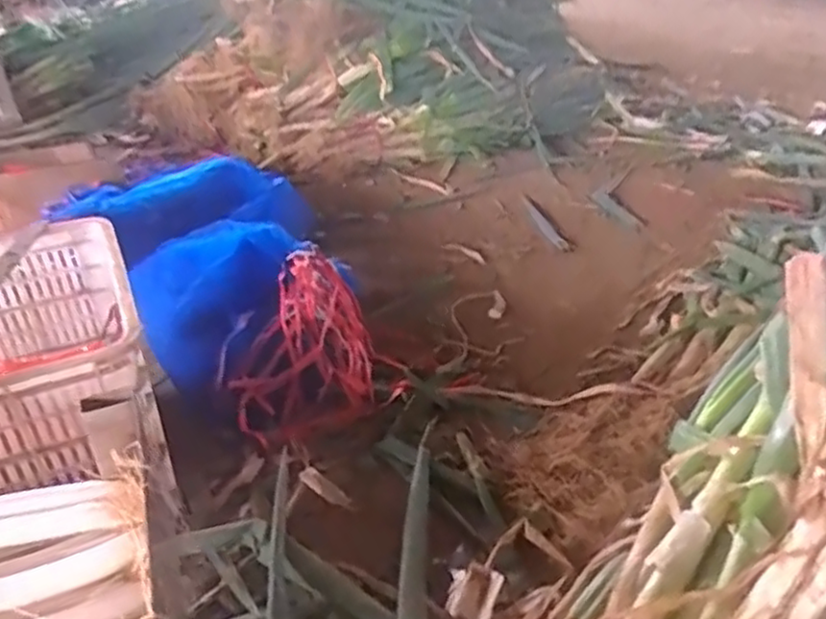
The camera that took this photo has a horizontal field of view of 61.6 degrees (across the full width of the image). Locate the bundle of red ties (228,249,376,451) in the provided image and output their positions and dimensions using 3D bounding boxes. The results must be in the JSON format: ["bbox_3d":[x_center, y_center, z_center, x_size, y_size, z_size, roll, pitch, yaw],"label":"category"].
[{"bbox_3d":[-0.178,0.046,1.115,0.215,0.131,0.338,-6,33,-6],"label":"bundle of red ties"}]

